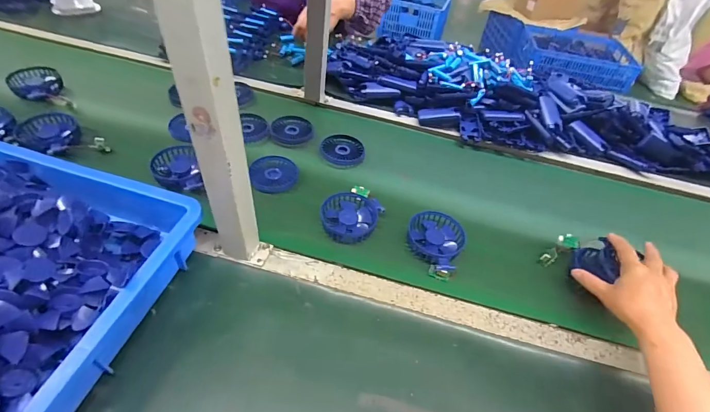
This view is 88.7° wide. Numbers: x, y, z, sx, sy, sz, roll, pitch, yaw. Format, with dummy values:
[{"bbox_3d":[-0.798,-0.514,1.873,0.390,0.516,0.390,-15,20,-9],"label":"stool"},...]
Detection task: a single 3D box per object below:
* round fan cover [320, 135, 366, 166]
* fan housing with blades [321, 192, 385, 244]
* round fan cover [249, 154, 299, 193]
[{"bbox_3d":[-0.024,-0.110,0.720,0.082,0.021,0.071,-10,52,-11],"label":"round fan cover"},{"bbox_3d":[-0.009,0.014,0.578,0.091,0.019,0.095,2,50,-2],"label":"fan housing with blades"},{"bbox_3d":[-0.145,-0.062,0.650,0.080,0.021,0.080,0,59,1],"label":"round fan cover"}]

